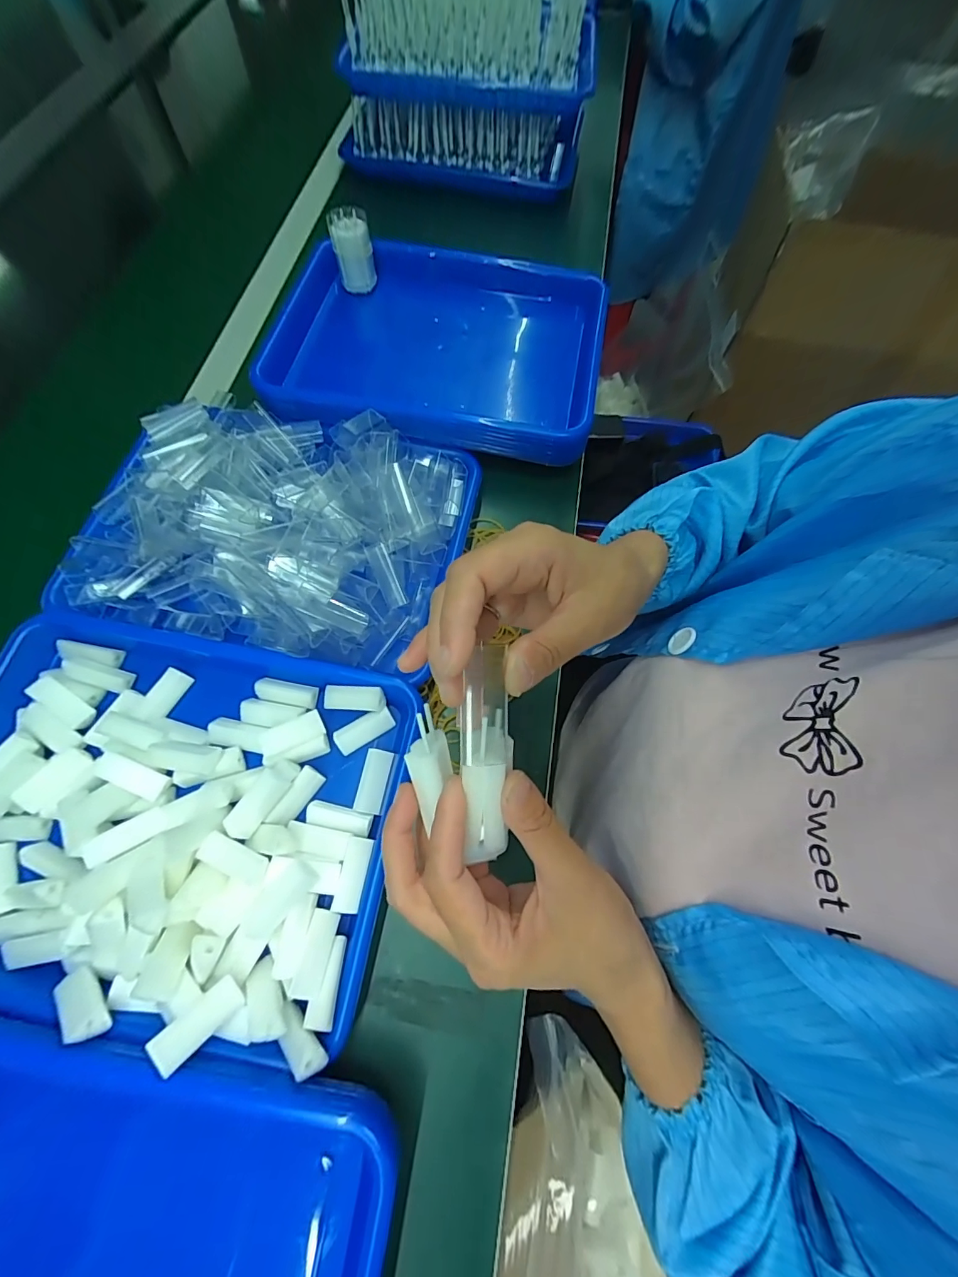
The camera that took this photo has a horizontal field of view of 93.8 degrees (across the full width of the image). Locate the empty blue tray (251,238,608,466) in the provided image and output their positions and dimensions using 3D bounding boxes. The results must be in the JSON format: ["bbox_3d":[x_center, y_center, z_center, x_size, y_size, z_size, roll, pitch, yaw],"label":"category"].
[{"bbox_3d":[-0.049,-0.306,0.472,0.351,0.055,0.256,10,69,3],"label":"empty blue tray"}]

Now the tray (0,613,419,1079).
[{"bbox_3d":[-0.224,0.118,0.312,0.318,0.049,0.241,9,69,3],"label":"tray"}]

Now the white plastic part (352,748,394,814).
[{"bbox_3d":[-0.079,0.107,0.337,0.020,0.007,0.045,10,69,3],"label":"white plastic part"}]

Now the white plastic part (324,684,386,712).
[{"bbox_3d":[-0.097,0.046,0.348,0.047,0.009,0.020,5,86,13],"label":"white plastic part"}]

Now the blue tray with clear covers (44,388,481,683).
[{"bbox_3d":[-0.168,-0.105,0.390,0.297,0.061,0.234,11,69,4],"label":"blue tray with clear covers"}]

